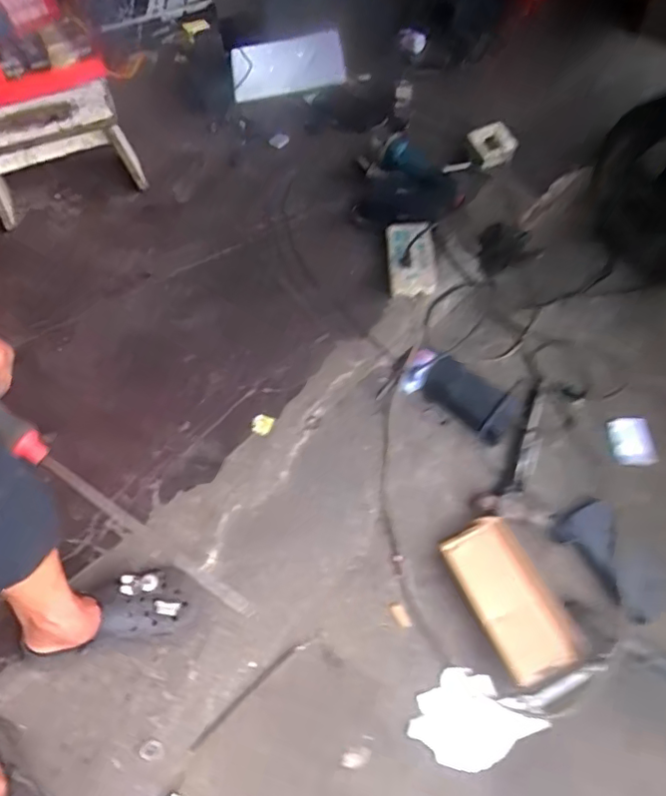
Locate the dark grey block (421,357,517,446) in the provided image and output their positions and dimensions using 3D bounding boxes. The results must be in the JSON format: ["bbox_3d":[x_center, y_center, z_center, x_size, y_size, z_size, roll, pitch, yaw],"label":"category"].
[{"bbox_3d":[0.246,0.001,1.028,0.171,0.013,0.092,37,86,21],"label":"dark grey block"}]

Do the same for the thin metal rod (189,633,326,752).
[{"bbox_3d":[-0.109,0.409,0.797,0.220,0.009,0.013,-37,63,-19],"label":"thin metal rod"}]

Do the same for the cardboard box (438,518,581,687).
[{"bbox_3d":[0.262,0.290,0.835,0.119,0.045,0.220,-24,60,-13],"label":"cardboard box"}]

